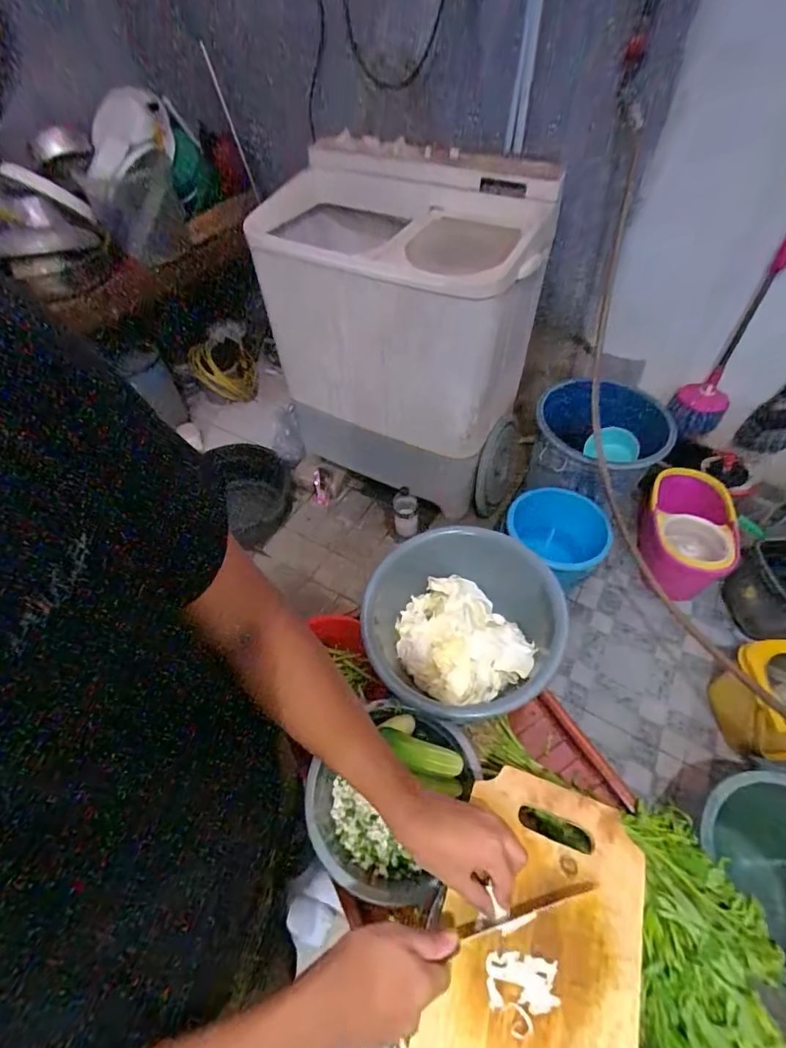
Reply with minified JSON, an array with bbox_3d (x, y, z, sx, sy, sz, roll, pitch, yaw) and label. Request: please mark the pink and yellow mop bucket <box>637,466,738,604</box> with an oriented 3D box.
[{"bbox_3d":[0.962,0.028,1.555,0.278,0.221,0.401,26,57,21],"label":"pink and yellow mop bucket"}]

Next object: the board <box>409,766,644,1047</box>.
[{"bbox_3d":[0.135,0.400,0.434,0.176,0.016,0.290,16,54,15],"label":"board"}]

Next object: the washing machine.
[{"bbox_3d":[0.002,-0.565,1.460,0.852,0.889,0.407,26,57,22],"label":"washing machine"}]

